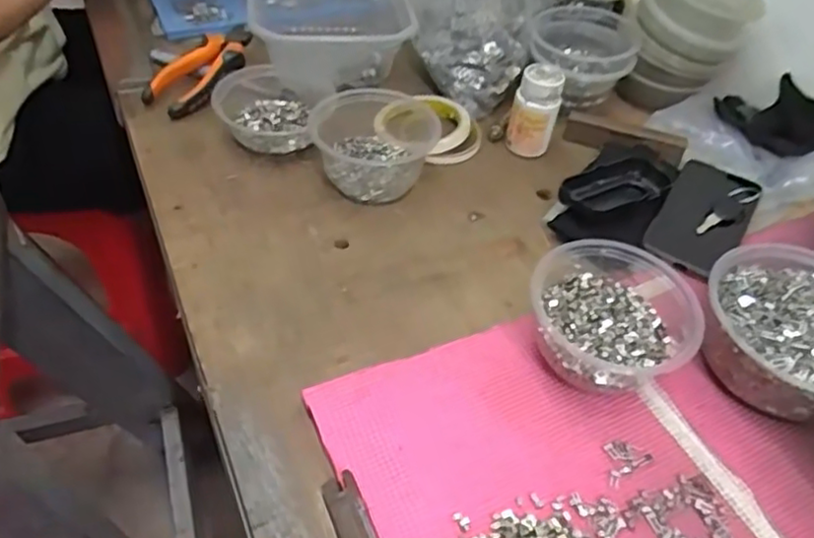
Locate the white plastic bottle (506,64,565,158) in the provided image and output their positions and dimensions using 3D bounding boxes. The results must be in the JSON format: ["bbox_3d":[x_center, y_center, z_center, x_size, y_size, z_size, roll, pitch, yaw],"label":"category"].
[{"bbox_3d":[0.126,-0.157,0.646,0.043,0.072,0.039,15,47,7],"label":"white plastic bottle"}]

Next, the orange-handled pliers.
[{"bbox_3d":[-0.210,-0.209,0.685,0.055,0.030,0.132,29,67,21],"label":"orange-handled pliers"}]

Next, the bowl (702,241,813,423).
[{"bbox_3d":[0.285,0.049,0.475,0.133,0.067,0.121,3,47,-4],"label":"bowl"}]

